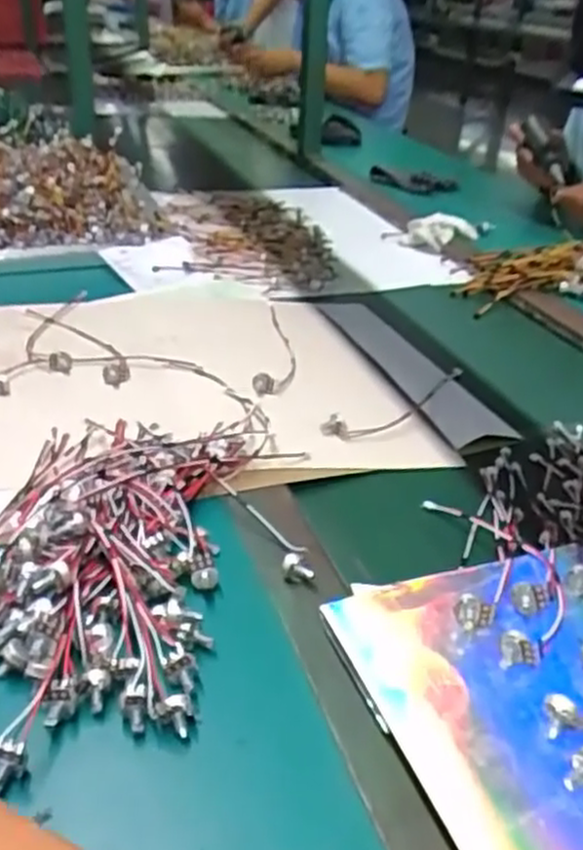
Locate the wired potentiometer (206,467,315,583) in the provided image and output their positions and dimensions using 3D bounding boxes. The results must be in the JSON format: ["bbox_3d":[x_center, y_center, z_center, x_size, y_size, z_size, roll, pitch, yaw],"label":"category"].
[{"bbox_3d":[-0.023,0.068,0.529,0.021,0.020,0.123,-16,36,-28],"label":"wired potentiometer"}]

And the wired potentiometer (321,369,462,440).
[{"bbox_3d":[0.109,-0.022,0.699,0.190,0.012,0.039,-24,40,-36],"label":"wired potentiometer"}]

